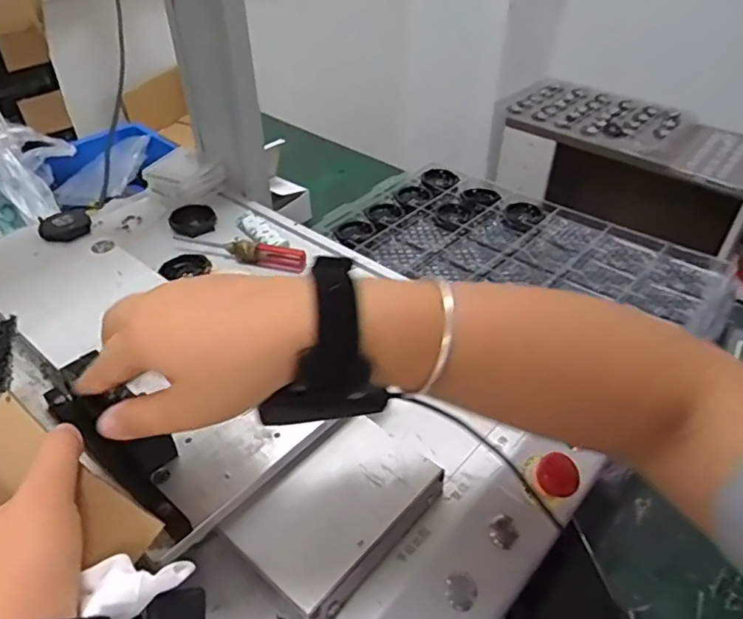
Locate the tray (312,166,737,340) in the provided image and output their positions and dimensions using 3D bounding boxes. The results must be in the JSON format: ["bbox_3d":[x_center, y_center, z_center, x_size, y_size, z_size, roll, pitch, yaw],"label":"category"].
[{"bbox_3d":[0.167,-0.070,0.700,0.443,0.032,0.239,27,46,29],"label":"tray"}]

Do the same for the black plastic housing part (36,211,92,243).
[{"bbox_3d":[-0.309,-0.085,0.588,0.047,0.013,0.045,-19,43,-23],"label":"black plastic housing part"}]

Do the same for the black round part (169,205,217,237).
[{"bbox_3d":[-0.194,-0.096,0.635,0.047,0.014,0.054,-12,41,-15],"label":"black round part"}]

